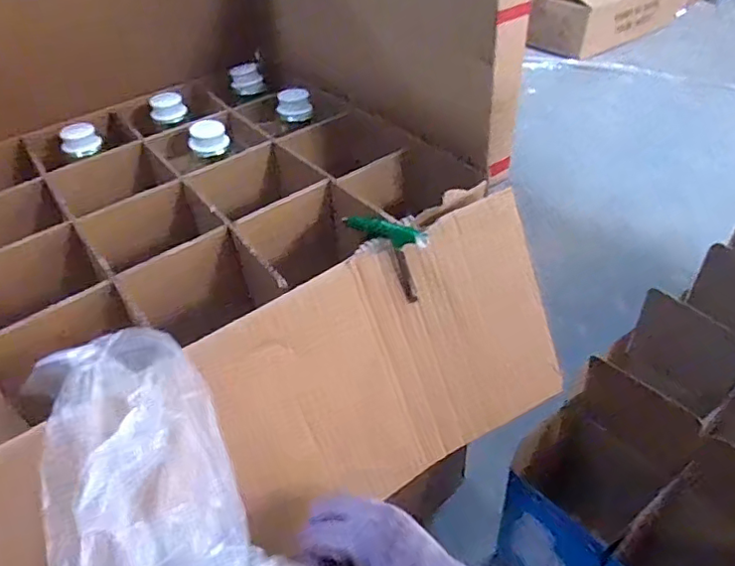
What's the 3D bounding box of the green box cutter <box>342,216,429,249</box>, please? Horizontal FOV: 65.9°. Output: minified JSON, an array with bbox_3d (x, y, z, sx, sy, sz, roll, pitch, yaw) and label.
[{"bbox_3d":[0.015,-0.045,0.495,0.013,0.017,0.106,-32,33,-31],"label":"green box cutter"}]

